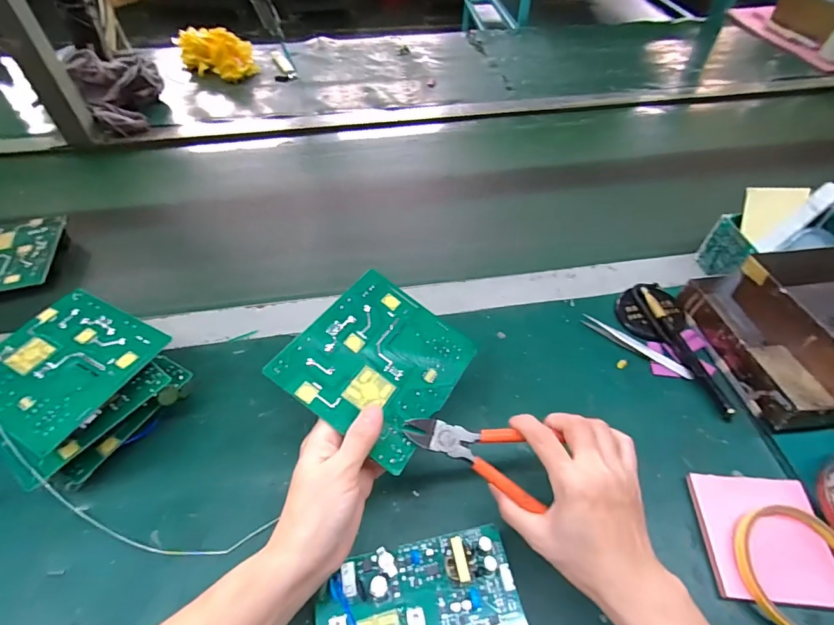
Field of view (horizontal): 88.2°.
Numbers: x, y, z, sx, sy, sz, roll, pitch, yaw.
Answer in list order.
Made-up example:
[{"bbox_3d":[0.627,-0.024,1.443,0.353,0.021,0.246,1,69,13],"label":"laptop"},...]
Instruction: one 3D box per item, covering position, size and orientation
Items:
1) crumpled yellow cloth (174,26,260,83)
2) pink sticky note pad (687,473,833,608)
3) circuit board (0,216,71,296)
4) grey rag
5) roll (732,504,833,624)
[{"bbox_3d":[-0.417,-0.541,0.896,0.155,0.074,0.092,21,53,17],"label":"crumpled yellow cloth"},{"bbox_3d":[0.265,0.169,0.329,0.088,0.014,0.086,3,49,2],"label":"pink sticky note pad"},{"bbox_3d":[-0.492,-0.064,0.516,0.114,0.022,0.118,-17,52,-14],"label":"circuit board"},{"bbox_3d":[-0.511,-0.388,0.751,0.130,0.099,0.152,-25,54,-20],"label":"grey rag"},{"bbox_3d":[0.272,0.183,0.306,0.082,0.011,0.085,0,49,0],"label":"roll"}]

